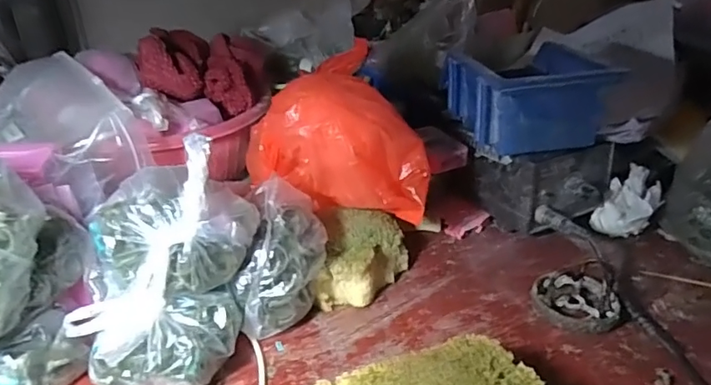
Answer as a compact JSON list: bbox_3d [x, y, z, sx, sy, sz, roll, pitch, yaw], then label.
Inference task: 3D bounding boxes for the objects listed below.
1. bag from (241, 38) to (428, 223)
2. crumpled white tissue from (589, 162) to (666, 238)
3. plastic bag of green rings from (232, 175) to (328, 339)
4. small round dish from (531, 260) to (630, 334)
[{"bbox_3d":[-0.021,-0.059,0.504,0.122,0.140,0.169,-17,33,-27],"label":"bag"},{"bbox_3d":[0.288,0.013,0.558,0.049,0.050,0.083,25,38,37],"label":"crumpled white tissue"},{"bbox_3d":[-0.059,0.055,0.443,0.066,0.096,0.091,-1,29,-1],"label":"plastic bag of green rings"},{"bbox_3d":[0.193,0.090,0.455,0.078,0.020,0.066,-12,31,-20],"label":"small round dish"}]

